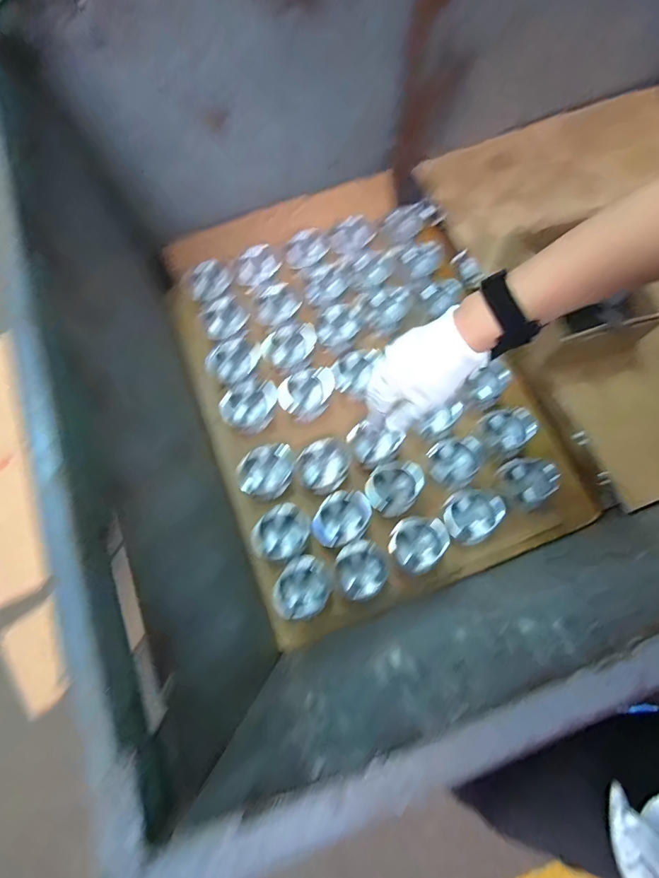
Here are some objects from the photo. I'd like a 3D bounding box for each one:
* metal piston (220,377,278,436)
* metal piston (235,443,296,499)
[{"bbox_3d":[-0.125,-0.055,0.669,0.091,0.054,0.079,-44,78,-10],"label":"metal piston"},{"bbox_3d":[-0.097,0.050,0.640,0.077,0.052,0.079,0,74,1],"label":"metal piston"}]

